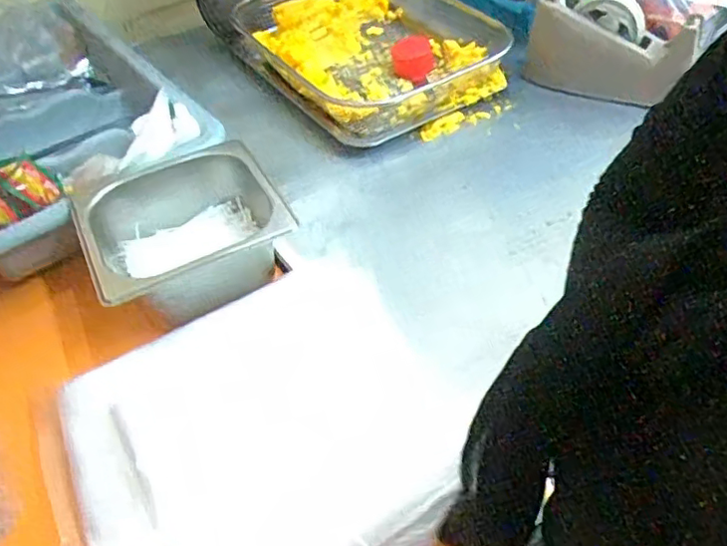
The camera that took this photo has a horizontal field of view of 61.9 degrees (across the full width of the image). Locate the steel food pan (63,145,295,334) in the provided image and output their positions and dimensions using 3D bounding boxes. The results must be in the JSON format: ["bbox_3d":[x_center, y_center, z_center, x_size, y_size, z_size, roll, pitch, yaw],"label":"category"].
[{"bbox_3d":[-0.165,-0.033,0.574,0.174,0.081,0.151,-24,50,-16],"label":"steel food pan"}]

